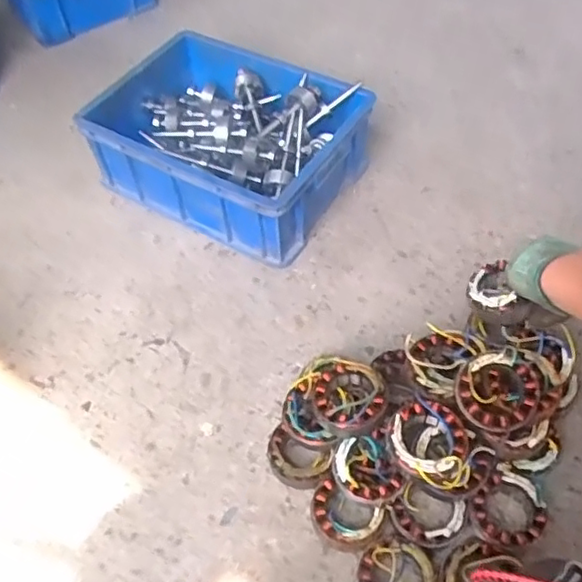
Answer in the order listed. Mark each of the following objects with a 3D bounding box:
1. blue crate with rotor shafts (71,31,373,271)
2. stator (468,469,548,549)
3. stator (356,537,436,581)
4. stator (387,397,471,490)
[{"bbox_3d":[-0.115,-0.257,1.059,0.428,0.148,0.300,24,58,19],"label":"blue crate with rotor shafts"},{"bbox_3d":[0.252,0.258,0.723,0.086,0.038,0.076,-37,60,-22],"label":"stator"},{"bbox_3d":[0.114,0.314,0.680,0.080,0.057,0.080,-1,53,2],"label":"stator"},{"bbox_3d":[0.156,0.170,0.693,0.097,0.045,0.089,-1,53,2],"label":"stator"}]

